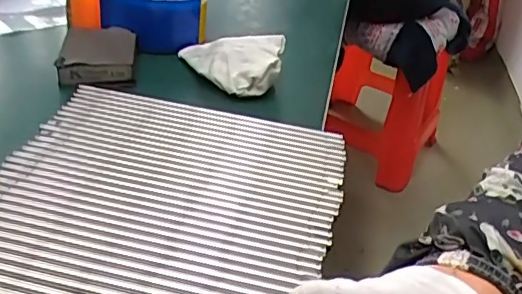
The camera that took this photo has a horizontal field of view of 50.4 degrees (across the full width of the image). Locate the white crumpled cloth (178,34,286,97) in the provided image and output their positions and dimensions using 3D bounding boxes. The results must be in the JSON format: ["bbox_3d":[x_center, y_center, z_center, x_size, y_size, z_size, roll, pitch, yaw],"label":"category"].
[{"bbox_3d":[-0.035,-0.086,0.556,0.111,0.039,0.071,12,35,10],"label":"white crumpled cloth"}]

